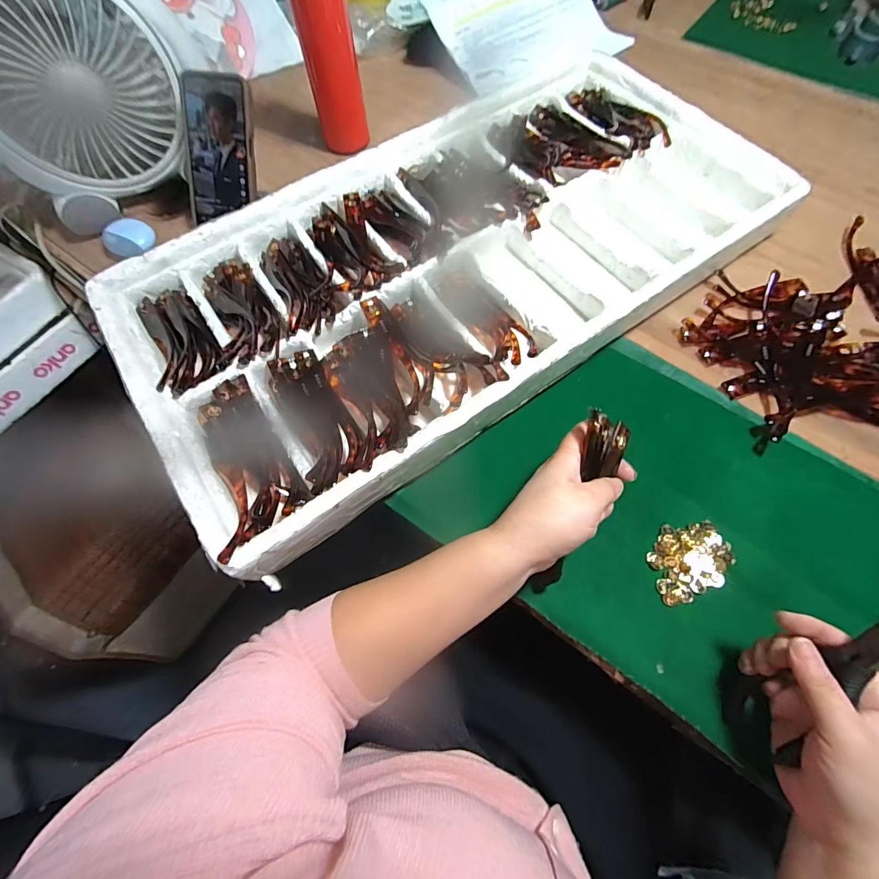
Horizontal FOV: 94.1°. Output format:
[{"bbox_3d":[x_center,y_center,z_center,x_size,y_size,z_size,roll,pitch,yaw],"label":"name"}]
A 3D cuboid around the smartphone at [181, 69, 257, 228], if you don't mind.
[{"bbox_3d":[-0.252,-0.331,0.472,0.080,0.146,0.009,11,23,5],"label":"smartphone"}]

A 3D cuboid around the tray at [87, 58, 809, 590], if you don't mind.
[{"bbox_3d":[0.028,-0.210,0.465,0.703,0.072,0.363,-35,71,-13],"label":"tray"}]

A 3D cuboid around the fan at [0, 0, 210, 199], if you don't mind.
[{"bbox_3d":[-0.392,-0.398,0.417,0.250,0.243,0.084,-20,68,-7],"label":"fan"}]

